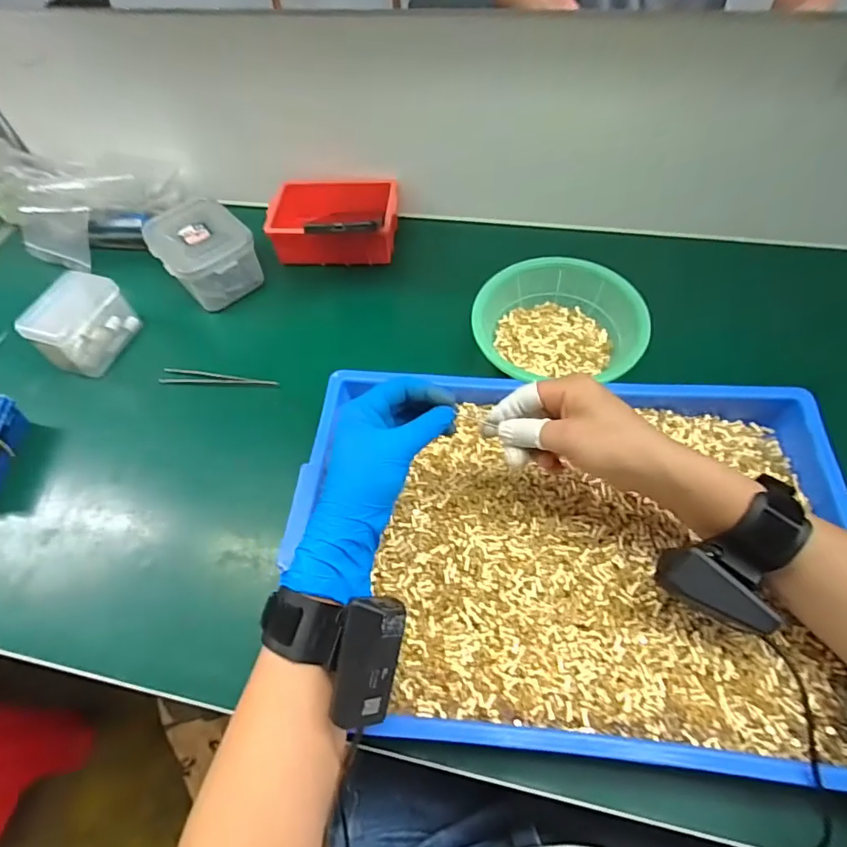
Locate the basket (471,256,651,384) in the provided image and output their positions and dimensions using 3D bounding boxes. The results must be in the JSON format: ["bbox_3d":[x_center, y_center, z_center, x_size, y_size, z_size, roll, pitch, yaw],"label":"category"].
[{"bbox_3d":[0.131,-0.105,0.507,0.157,0.057,0.145,-1,57,2],"label":"basket"}]

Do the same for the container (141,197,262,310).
[{"bbox_3d":[-0.258,-0.200,0.599,0.099,0.060,0.125,-37,63,-19],"label":"container"}]

